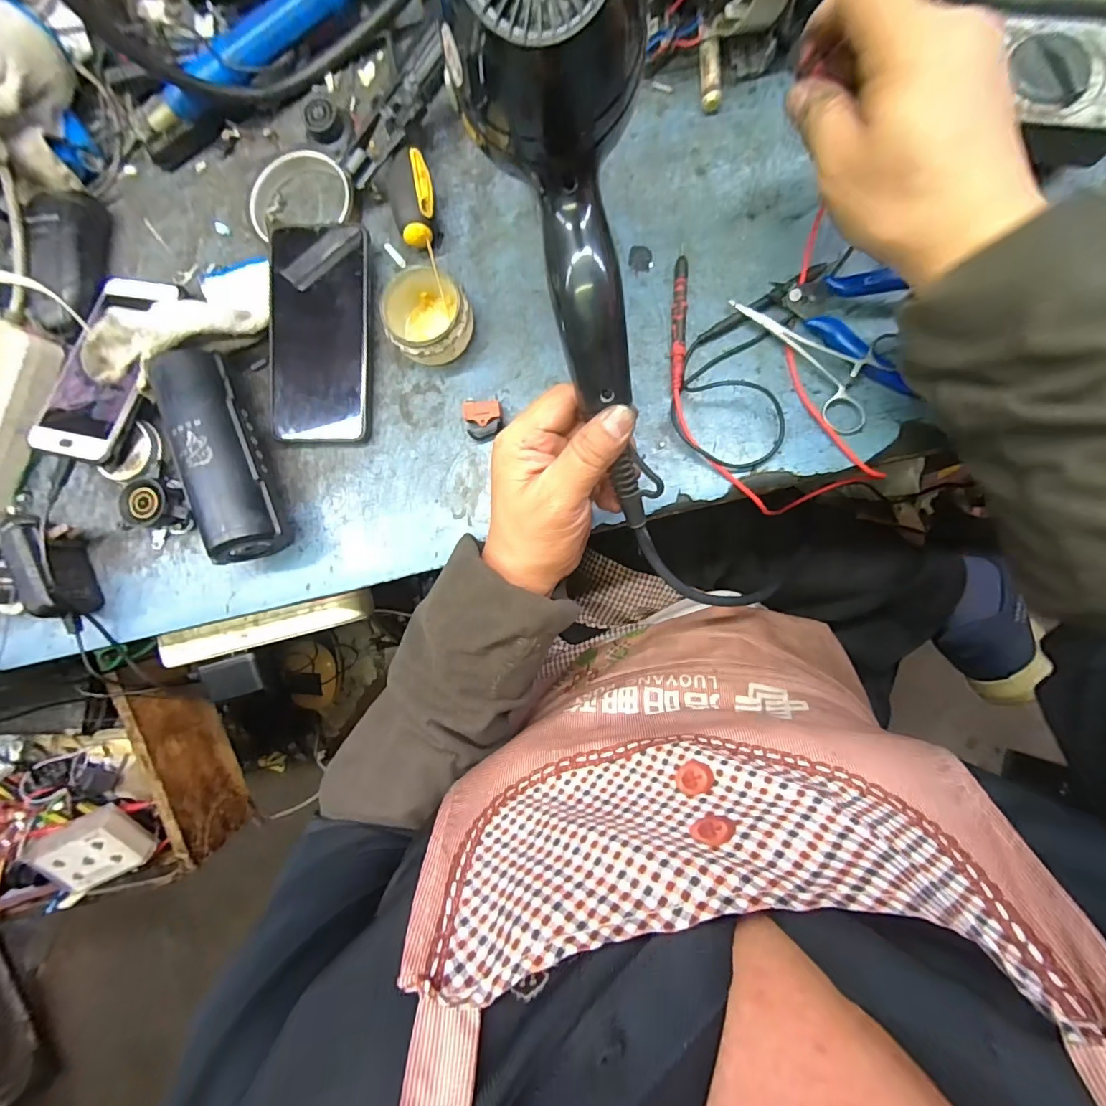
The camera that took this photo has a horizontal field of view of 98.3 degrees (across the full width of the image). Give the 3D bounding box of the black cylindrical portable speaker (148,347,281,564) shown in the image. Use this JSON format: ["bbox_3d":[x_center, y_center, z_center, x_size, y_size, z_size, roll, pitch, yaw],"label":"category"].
[{"bbox_3d":[-0.240,-0.071,0.352,0.049,0.054,0.151,-21,84,4],"label":"black cylindrical portable speaker"}]

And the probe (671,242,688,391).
[{"bbox_3d":[0.092,-0.169,0.350,0.010,0.009,0.109,3,86,6],"label":"probe"}]

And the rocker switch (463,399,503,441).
[{"bbox_3d":[-0.052,-0.098,0.356,0.028,0.015,0.028,1,86,6],"label":"rocker switch"}]

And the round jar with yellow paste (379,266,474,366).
[{"bbox_3d":[-0.095,-0.173,0.354,0.073,0.038,0.059,42,91,7],"label":"round jar with yellow paste"}]

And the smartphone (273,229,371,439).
[{"bbox_3d":[-0.177,-0.165,0.363,0.077,0.013,0.159,1,92,6],"label":"smartphone"}]

